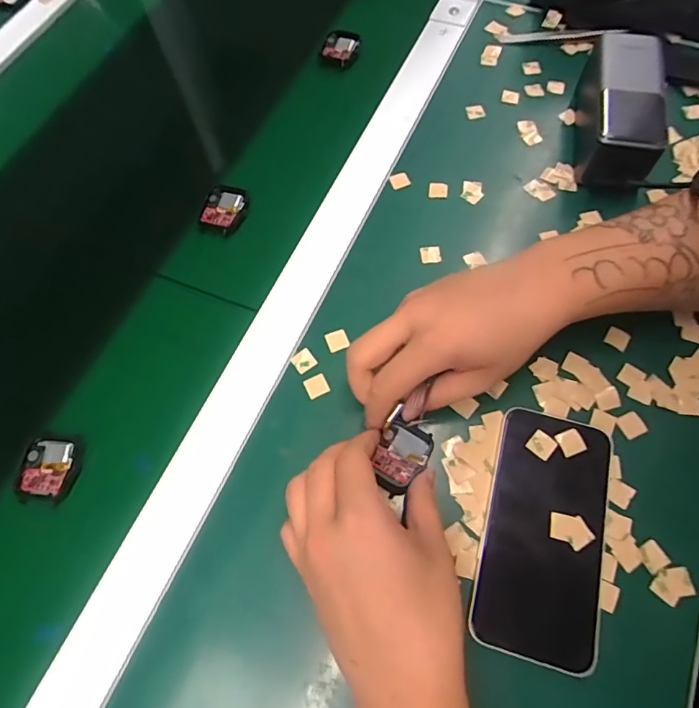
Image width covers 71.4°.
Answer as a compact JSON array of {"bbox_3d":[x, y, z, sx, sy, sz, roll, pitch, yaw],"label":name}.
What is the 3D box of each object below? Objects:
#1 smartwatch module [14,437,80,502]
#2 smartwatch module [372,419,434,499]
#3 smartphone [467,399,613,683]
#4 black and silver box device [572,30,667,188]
[{"bbox_3d":[-0.205,0.077,0.333,0.040,0.007,0.040,11,68,7],"label":"smartwatch module"},{"bbox_3d":[0.034,0.067,0.322,0.033,0.018,0.044,25,70,13],"label":"smartwatch module"},{"bbox_3d":[0.121,0.107,0.301,0.070,0.008,0.144,14,68,9],"label":"smartphone"},{"bbox_3d":[0.229,-0.207,0.414,0.056,0.056,0.149,15,69,9],"label":"black and silver box device"}]

